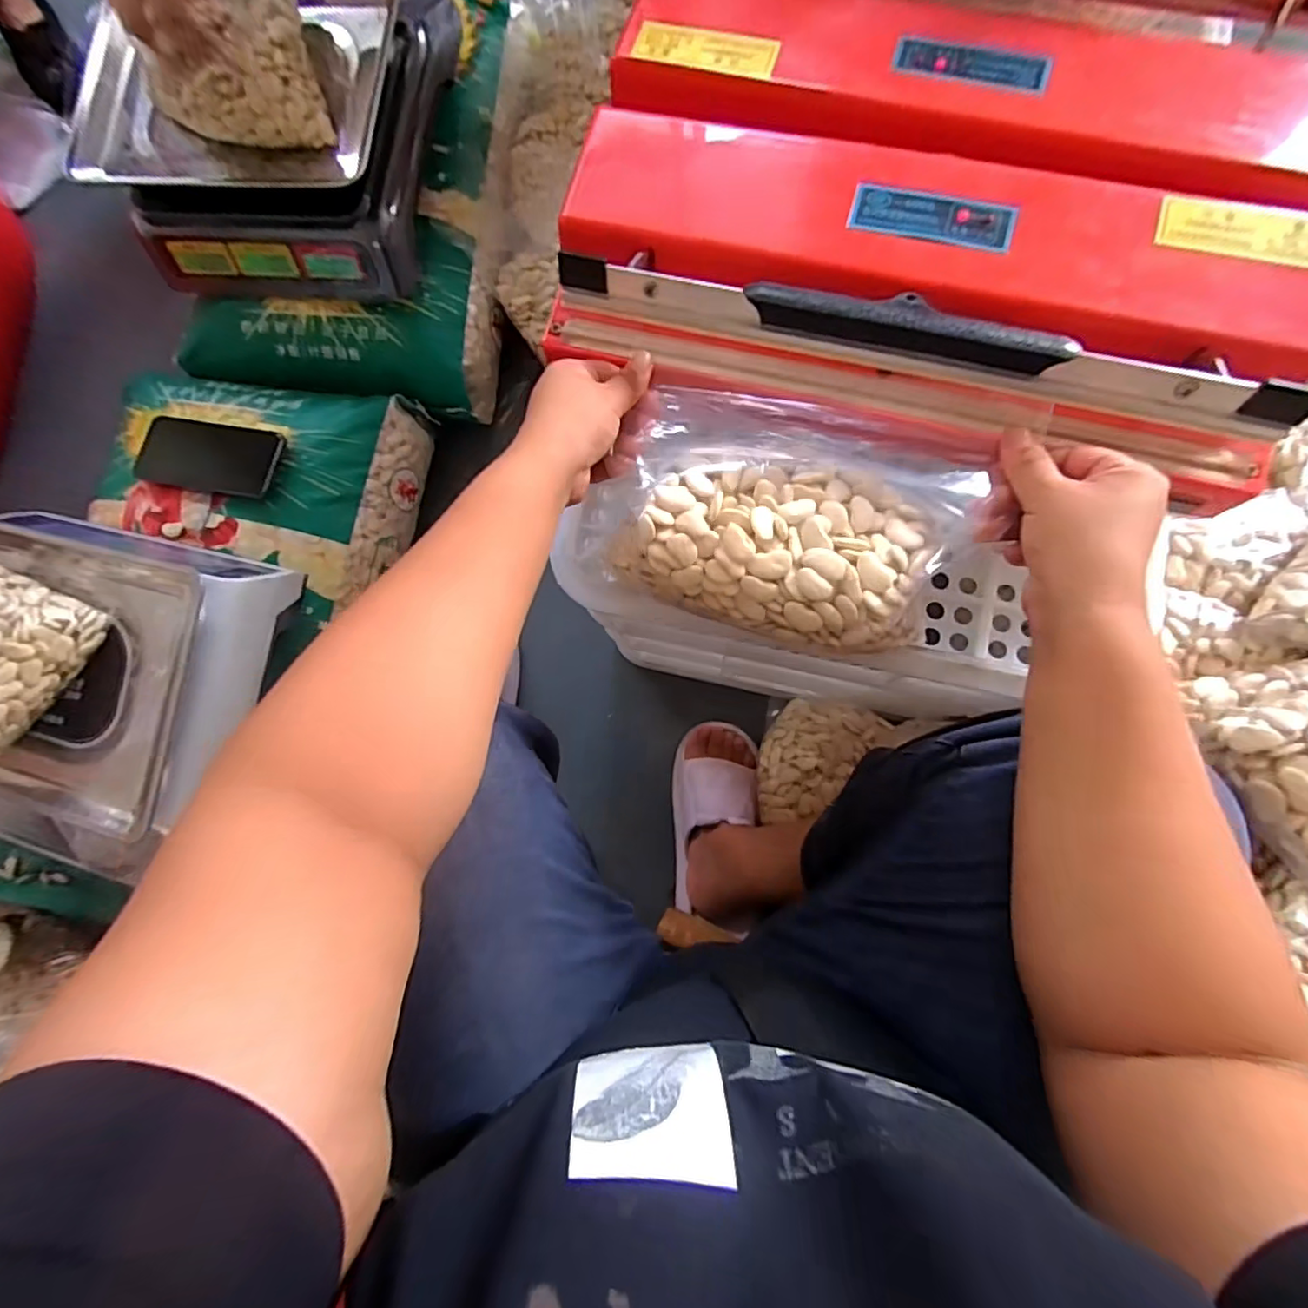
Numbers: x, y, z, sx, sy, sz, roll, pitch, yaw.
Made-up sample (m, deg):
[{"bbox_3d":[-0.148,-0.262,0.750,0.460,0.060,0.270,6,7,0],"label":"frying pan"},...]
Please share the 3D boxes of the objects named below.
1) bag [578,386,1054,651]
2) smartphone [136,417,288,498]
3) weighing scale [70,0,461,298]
[{"bbox_3d":[0.083,-0.088,0.355,0.227,0.057,0.147,16,84,8],"label":"bag"},{"bbox_3d":[-0.493,-0.219,0.642,0.163,0.011,0.077,11,85,8],"label":"smartphone"},{"bbox_3d":[-0.430,-0.581,0.648,0.350,0.101,0.313,10,83,7],"label":"weighing scale"}]

